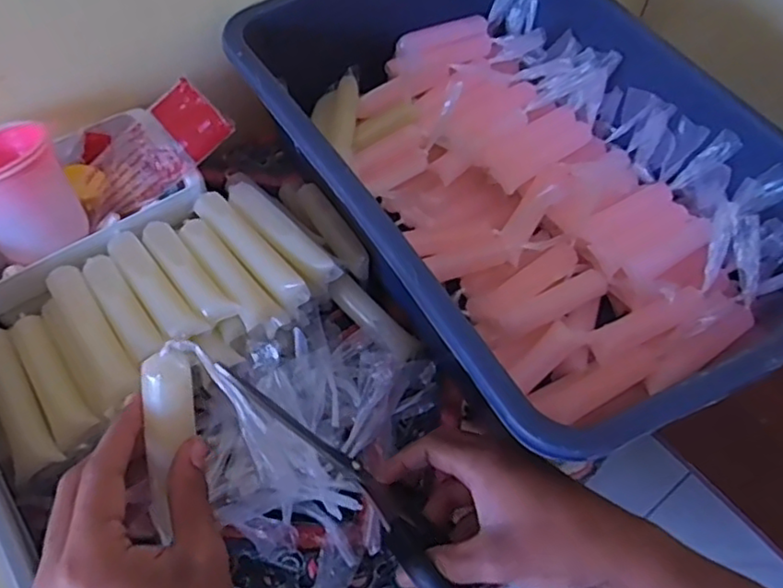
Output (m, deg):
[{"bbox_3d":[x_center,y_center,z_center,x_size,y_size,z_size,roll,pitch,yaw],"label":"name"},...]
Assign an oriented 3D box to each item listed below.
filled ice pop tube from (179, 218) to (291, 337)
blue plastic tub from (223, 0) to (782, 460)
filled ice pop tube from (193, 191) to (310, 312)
[{"bbox_3d":[-0.128,-0.015,0.510,0.030,0.028,0.114,-35,65,-23],"label":"filled ice pop tube"},{"bbox_3d":[0.113,-0.102,0.568,0.344,0.138,0.479,-27,62,-19],"label":"blue plastic tub"},{"bbox_3d":[-0.113,-0.035,0.518,0.025,0.020,0.129,-38,66,-24],"label":"filled ice pop tube"}]

